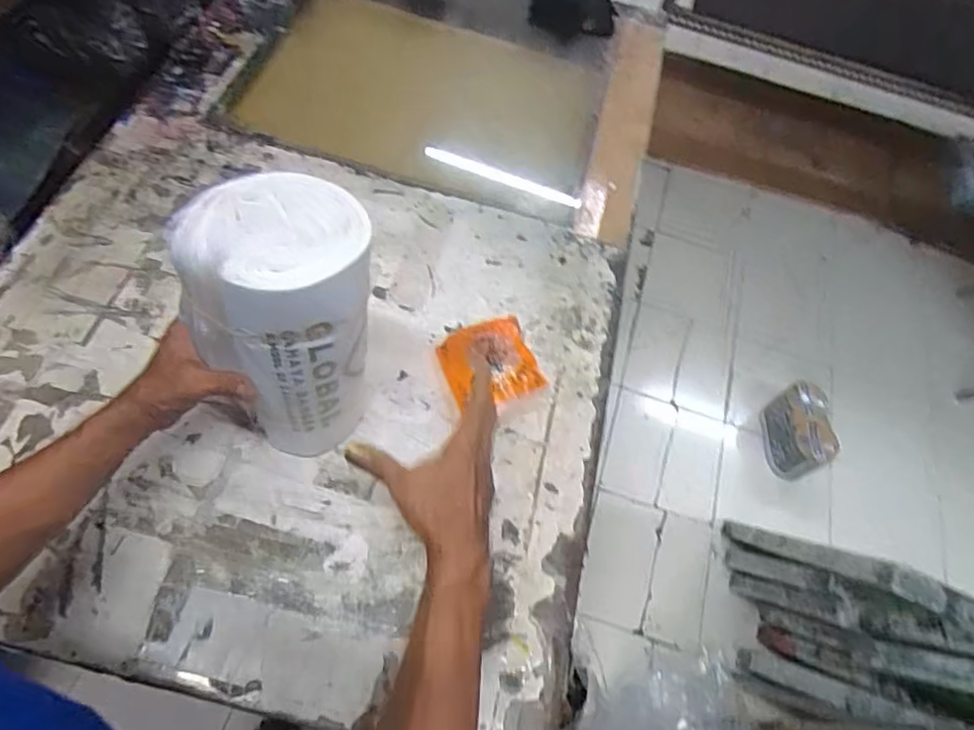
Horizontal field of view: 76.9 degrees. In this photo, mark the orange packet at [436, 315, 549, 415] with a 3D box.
[{"bbox_3d":[0.004,0.000,0.712,0.102,0.039,0.105,-18,61,-13],"label":"orange packet"}]

